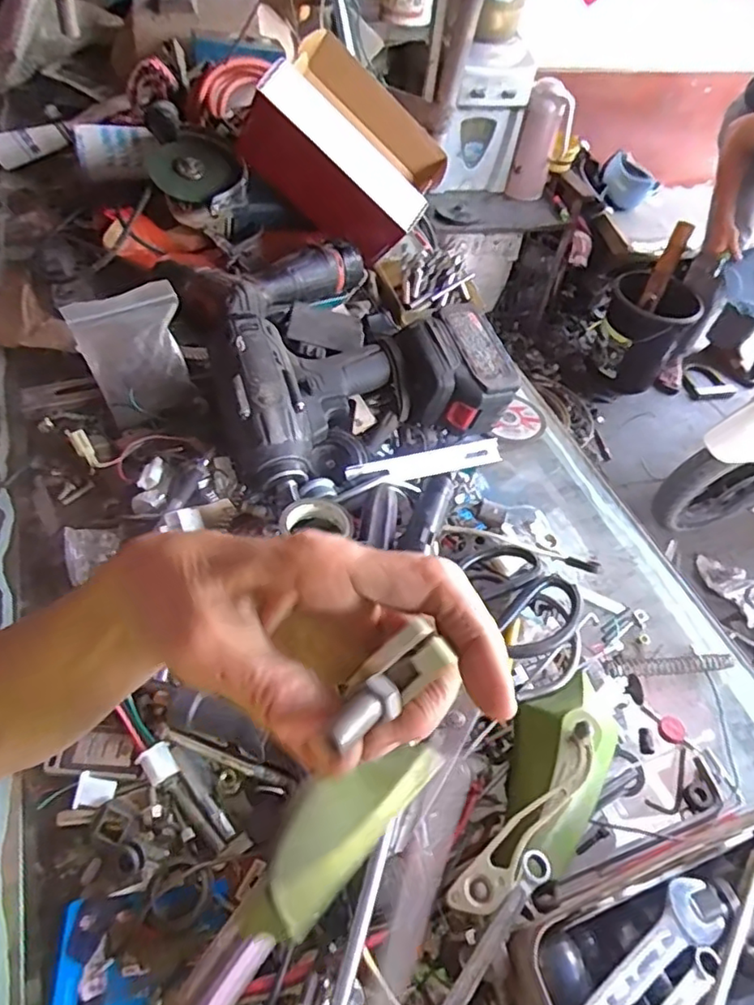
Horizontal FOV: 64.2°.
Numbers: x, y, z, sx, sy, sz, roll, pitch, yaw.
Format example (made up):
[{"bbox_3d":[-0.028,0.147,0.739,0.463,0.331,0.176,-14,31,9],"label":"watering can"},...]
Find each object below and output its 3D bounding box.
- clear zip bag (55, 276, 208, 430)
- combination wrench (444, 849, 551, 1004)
[{"bbox_3d":[-0.217,-0.128,0.535,0.097,0.027,0.114,-17,87,4],"label":"clear zip bag"},{"bbox_3d":[0.053,0.228,0.303,0.018,0.009,0.115,36,56,21],"label":"combination wrench"}]

